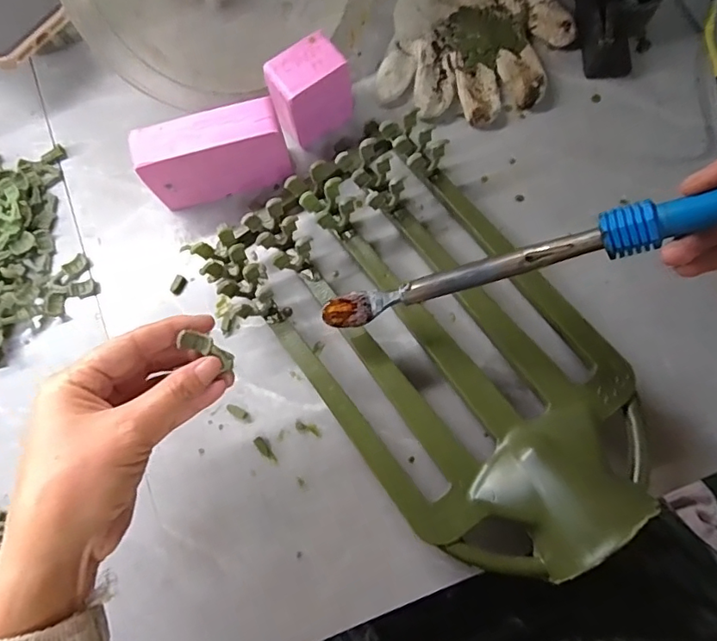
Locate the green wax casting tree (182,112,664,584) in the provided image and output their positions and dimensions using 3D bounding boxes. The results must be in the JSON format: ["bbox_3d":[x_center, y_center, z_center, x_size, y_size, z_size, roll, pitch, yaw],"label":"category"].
[{"bbox_3d":[0.044,0.014,0.366,0.204,0.069,0.321,-33,77,-6],"label":"green wax casting tree"}]

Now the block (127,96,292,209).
[{"bbox_3d":[-0.109,-0.127,0.411,0.106,0.071,0.034,-15,76,-2],"label":"block"}]

